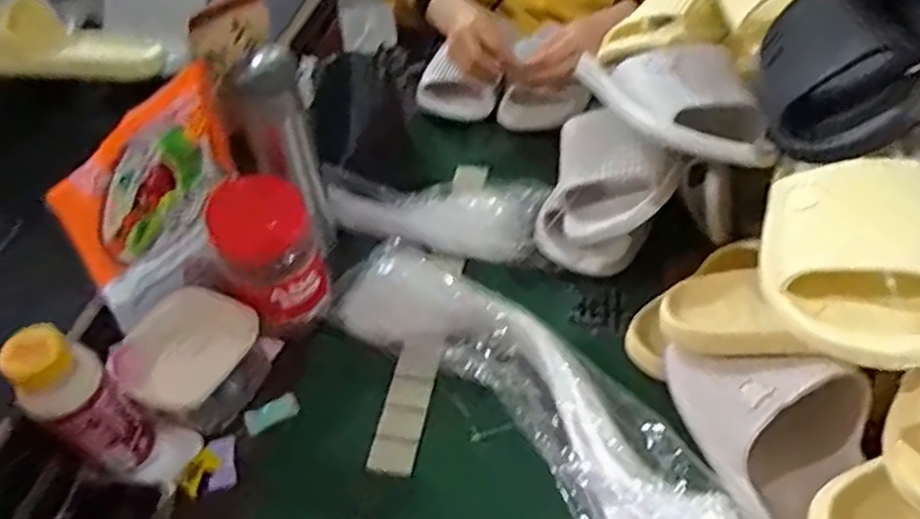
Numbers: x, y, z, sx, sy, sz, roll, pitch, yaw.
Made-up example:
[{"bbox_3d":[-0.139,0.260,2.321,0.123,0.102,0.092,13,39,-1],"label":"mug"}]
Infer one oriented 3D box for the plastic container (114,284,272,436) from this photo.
[{"bbox_3d":[-0.238,0.094,0.618,0.108,0.072,0.113,27,55,23],"label":"plastic container"}]

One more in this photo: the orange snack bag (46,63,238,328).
[{"bbox_3d":[-0.252,-0.055,0.592,0.020,0.162,0.176,20,52,18],"label":"orange snack bag"}]

